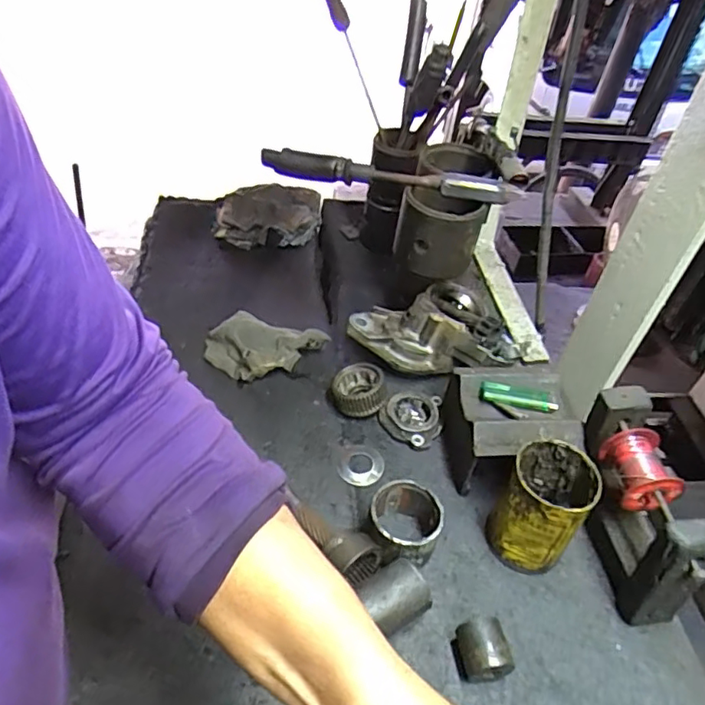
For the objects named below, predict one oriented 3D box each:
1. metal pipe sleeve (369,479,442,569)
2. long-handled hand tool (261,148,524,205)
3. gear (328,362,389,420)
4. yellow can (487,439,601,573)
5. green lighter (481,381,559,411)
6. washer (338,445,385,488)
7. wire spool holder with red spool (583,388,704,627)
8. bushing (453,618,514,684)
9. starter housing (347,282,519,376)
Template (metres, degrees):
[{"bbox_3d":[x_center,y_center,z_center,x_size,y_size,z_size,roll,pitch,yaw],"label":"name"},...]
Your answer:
[{"bbox_3d":[0.050,0.164,0.545,0.065,0.054,0.072,21,45,13],"label":"metal pipe sleeve"},{"bbox_3d":[0.037,-0.190,0.615,0.276,0.030,0.030,16,44,8],"label":"long-handled hand tool"},{"bbox_3d":[0.007,0.045,0.678,0.066,0.042,0.062,9,43,1],"label":"gear"},{"bbox_3d":[0.177,0.147,0.539,0.069,0.113,0.072,3,41,-3],"label":"yellow can"},{"bbox_3d":[0.174,0.046,0.600,0.078,0.014,0.019,8,43,0],"label":"green lighter"},{"bbox_3d":[0.009,0.122,0.624,0.048,0.004,0.052,4,43,-4],"label":"washer"},{"bbox_3d":[0.256,0.146,0.527,0.083,0.150,0.162,5,43,-3],"label":"wire spool holder with red spool"},{"bbox_3d":[0.106,0.250,0.476,0.036,0.042,0.044,-4,45,-13],"label":"bushing"},{"bbox_3d":[0.100,-0.027,0.708,0.193,0.082,0.091,17,44,10],"label":"starter housing"}]

